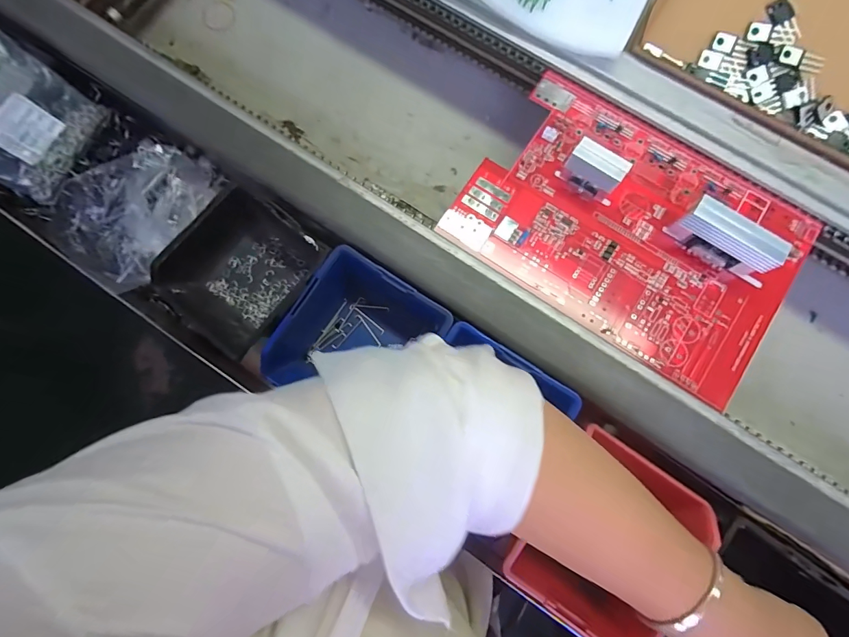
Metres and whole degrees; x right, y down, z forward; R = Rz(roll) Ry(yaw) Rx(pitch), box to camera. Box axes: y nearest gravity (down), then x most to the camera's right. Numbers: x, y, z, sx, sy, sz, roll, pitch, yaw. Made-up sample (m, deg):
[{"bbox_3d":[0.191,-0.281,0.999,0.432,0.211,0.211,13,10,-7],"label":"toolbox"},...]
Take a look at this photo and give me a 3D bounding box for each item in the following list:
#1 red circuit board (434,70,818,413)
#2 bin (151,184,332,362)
[{"bbox_3d":[0.183,-0.085,0.343,0.284,0.049,0.202,34,79,8],"label":"red circuit board"},{"bbox_3d":[-0.167,-0.037,0.369,0.113,0.067,0.135,42,81,10],"label":"bin"}]

